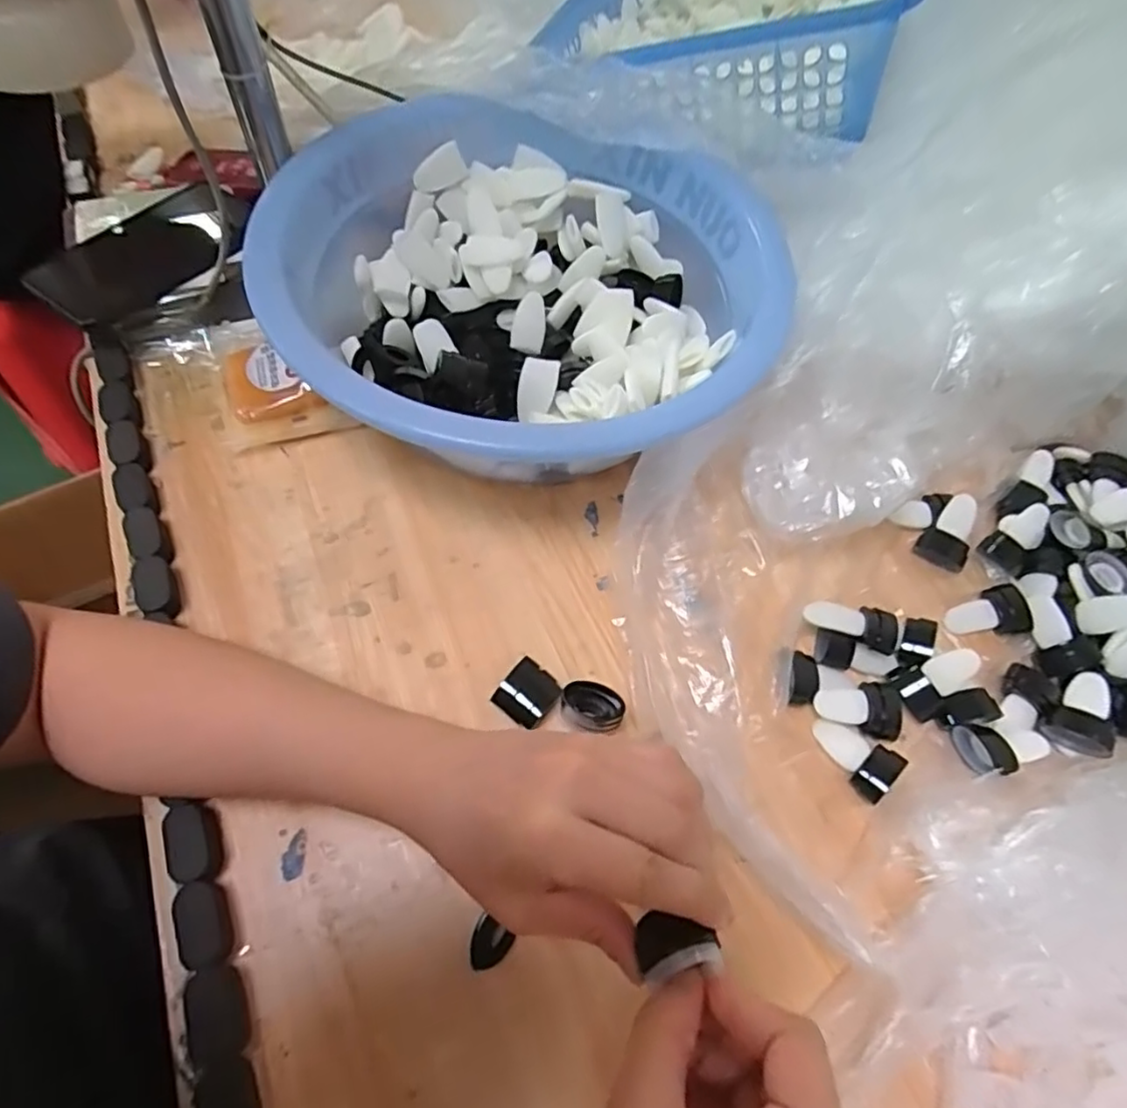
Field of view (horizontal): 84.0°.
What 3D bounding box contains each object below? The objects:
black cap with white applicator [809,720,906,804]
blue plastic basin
[{"bbox_3d":[0.167,0.112,0.356,0.030,0.013,0.049,-36,71,-21],"label":"black cap with white applicator"},{"bbox_3d":[-0.031,-0.175,0.440,0.318,0.120,0.319,2,62,-4],"label":"blue plastic basin"}]

